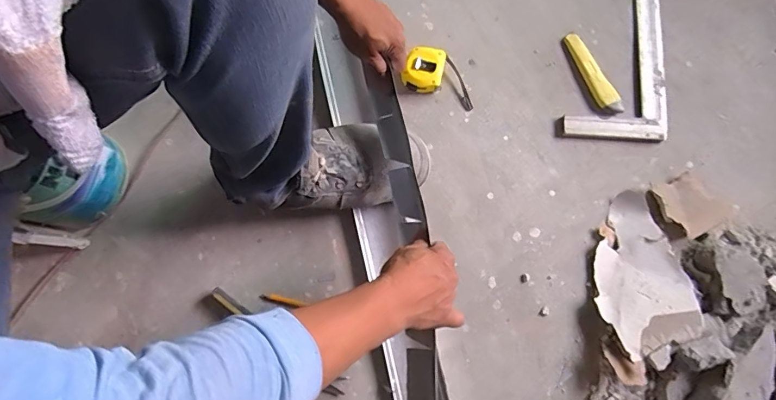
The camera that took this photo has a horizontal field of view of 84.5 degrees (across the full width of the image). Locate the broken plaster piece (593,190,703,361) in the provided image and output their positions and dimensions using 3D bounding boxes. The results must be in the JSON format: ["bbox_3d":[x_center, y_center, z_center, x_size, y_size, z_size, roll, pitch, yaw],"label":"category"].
[{"bbox_3d":[0.360,0.102,0.627,0.127,0.043,0.215,-14,76,-2],"label":"broken plaster piece"}]

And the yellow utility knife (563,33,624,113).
[{"bbox_3d":[0.334,-0.208,0.699,0.030,0.012,0.153,-26,77,-5],"label":"yellow utility knife"}]

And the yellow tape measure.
[{"bbox_3d":[0.088,-0.202,0.696,0.117,0.039,0.072,17,77,5],"label":"yellow tape measure"}]

